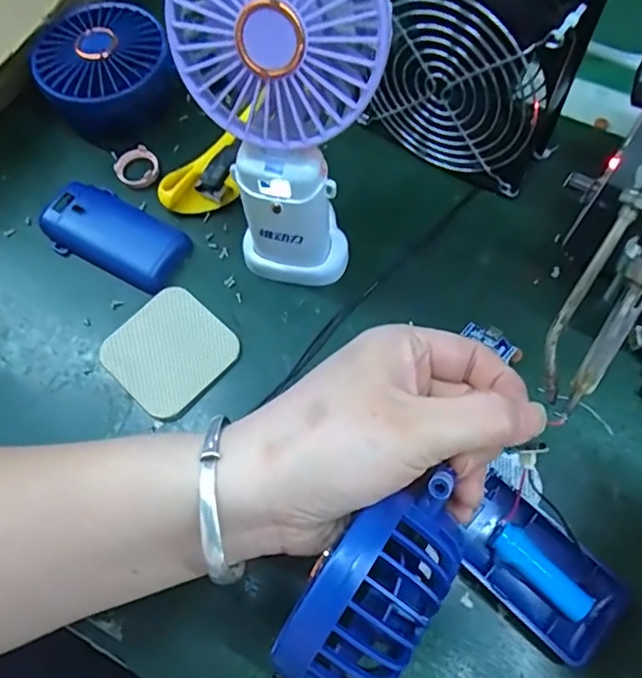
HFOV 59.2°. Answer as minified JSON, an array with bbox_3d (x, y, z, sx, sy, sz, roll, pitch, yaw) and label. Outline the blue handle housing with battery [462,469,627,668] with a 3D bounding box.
[{"bbox_3d":[0.103,0.111,0.268,0.078,0.021,0.043,41,74,17],"label":"blue handle housing with battery"}]

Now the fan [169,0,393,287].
[{"bbox_3d":[-0.016,-0.099,0.277,0.075,0.176,0.071,-16,67,-5],"label":"fan"}]

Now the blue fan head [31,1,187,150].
[{"bbox_3d":[-0.144,-0.179,0.380,0.086,0.040,0.088,-29,69,-10],"label":"blue fan head"}]

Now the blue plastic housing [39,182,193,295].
[{"bbox_3d":[-0.128,-0.066,0.354,0.091,0.015,0.049,24,70,11],"label":"blue plastic housing"}]

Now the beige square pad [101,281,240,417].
[{"bbox_3d":[-0.088,0.007,0.328,0.065,0.004,0.064,40,74,17],"label":"beige square pad"}]

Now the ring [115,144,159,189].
[{"bbox_3d":[-0.123,-0.115,0.378,0.028,0.005,0.031,-25,68,-9],"label":"ring"}]

